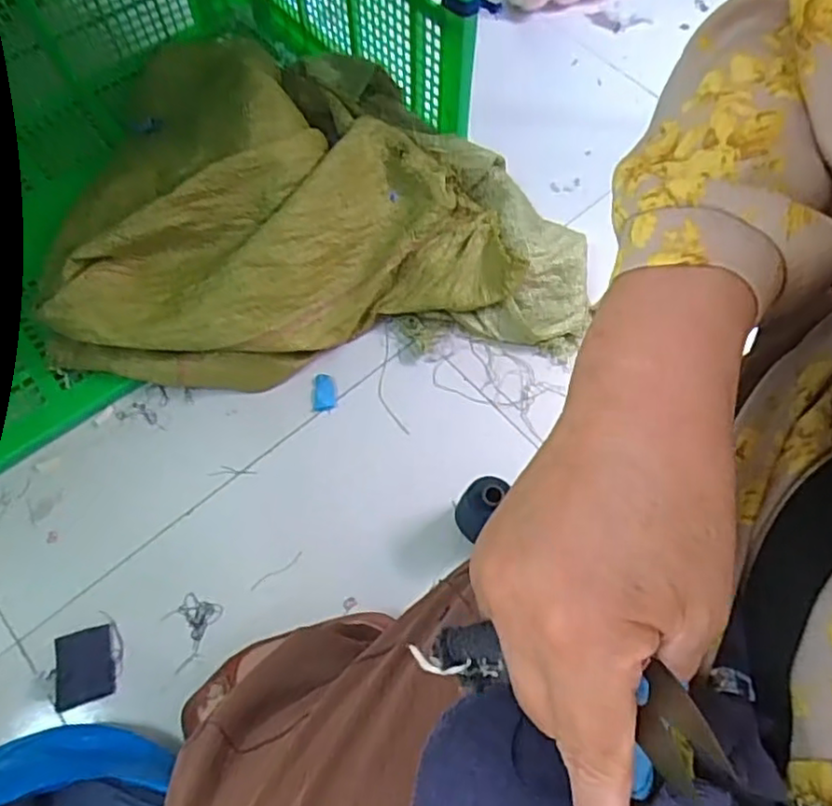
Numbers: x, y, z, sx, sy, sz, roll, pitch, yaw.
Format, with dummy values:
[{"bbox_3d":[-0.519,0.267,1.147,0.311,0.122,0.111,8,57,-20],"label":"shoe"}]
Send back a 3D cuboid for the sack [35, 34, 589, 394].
[{"bbox_3d":[-0.138,-0.272,0.890,0.670,0.188,0.435,-8,65,-4],"label":"sack"}]

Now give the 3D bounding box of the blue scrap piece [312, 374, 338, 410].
[{"bbox_3d":[-0.120,-0.014,0.862,0.032,0.005,0.052,-3,65,-1],"label":"blue scrap piece"}]

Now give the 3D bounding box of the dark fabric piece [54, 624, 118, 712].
[{"bbox_3d":[-0.365,0.289,0.722,0.061,0.004,0.075,-14,65,-7],"label":"dark fabric piece"}]

